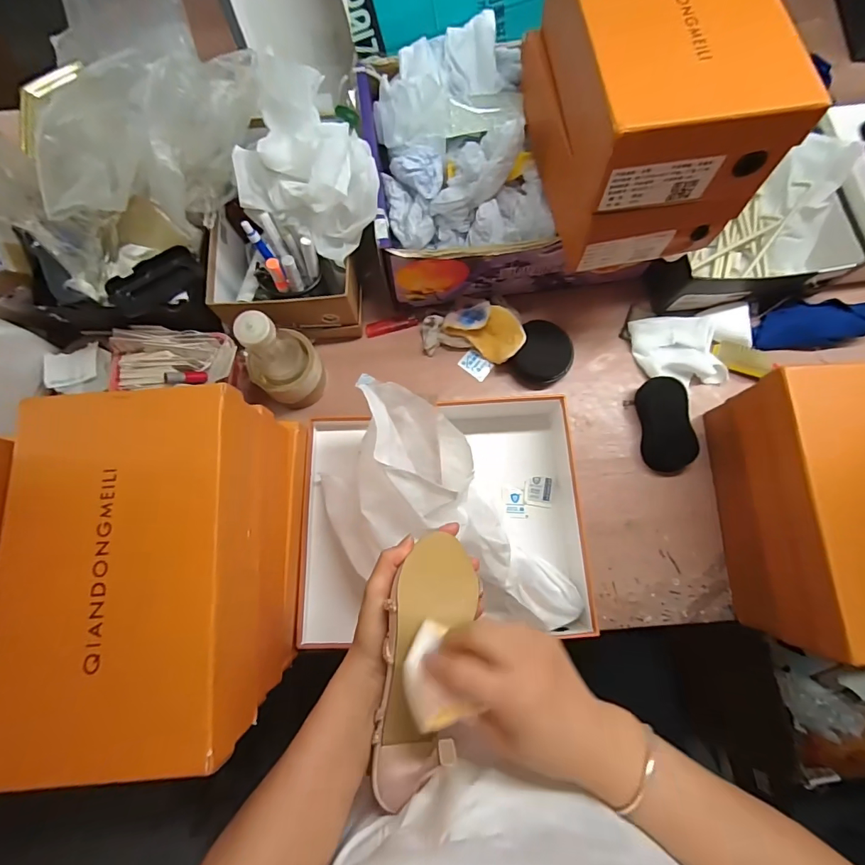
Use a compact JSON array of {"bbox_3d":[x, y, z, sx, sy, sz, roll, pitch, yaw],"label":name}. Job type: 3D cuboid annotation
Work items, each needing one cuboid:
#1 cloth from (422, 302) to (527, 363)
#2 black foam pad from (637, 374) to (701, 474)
[{"bbox_3d":[0.059,-0.145,0.633,0.153,0.045,0.079,6,77,16],"label":"cloth"},{"bbox_3d":[0.326,-0.012,0.608,0.056,0.036,0.129,-4,77,-1],"label":"black foam pad"}]

